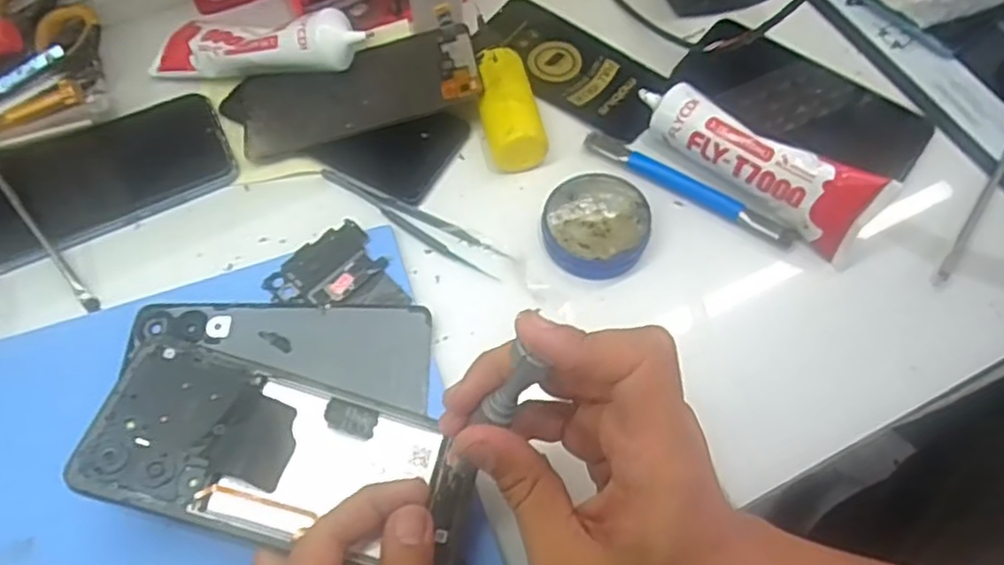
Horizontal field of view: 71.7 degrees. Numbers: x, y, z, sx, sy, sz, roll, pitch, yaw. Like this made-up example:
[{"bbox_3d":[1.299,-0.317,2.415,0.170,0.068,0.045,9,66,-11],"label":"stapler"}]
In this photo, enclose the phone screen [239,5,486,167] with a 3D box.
[{"bbox_3d":[-0.093,-0.127,0.451,0.154,0.010,0.068,-15,69,1],"label":"phone screen"}]

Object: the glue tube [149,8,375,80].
[{"bbox_3d":[-0.162,-0.156,0.457,0.151,0.033,0.042,5,62,21],"label":"glue tube"}]

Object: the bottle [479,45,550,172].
[{"bbox_3d":[0.006,-0.108,0.445,0.038,0.036,0.086,-6,64,-4],"label":"bottle"}]

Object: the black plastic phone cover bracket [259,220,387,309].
[{"bbox_3d":[-0.102,-0.007,0.401,0.062,0.004,0.043,-36,66,-15],"label":"black plastic phone cover bracket"}]

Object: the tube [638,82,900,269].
[{"bbox_3d":[0.148,-0.072,0.420,0.149,0.053,0.029,33,33,19],"label":"tube"}]

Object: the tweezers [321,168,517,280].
[{"bbox_3d":[-0.056,-0.040,0.425,0.132,0.004,0.017,30,67,13],"label":"tweezers"}]

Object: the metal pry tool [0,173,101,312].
[{"bbox_3d":[-0.270,-0.031,0.404,0.008,0.009,0.119,-37,84,-17],"label":"metal pry tool"}]

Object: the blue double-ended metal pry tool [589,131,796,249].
[{"bbox_3d":[0.115,-0.060,0.434,0.139,0.012,0.014,30,67,13],"label":"blue double-ended metal pry tool"}]

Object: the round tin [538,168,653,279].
[{"bbox_3d":[0.056,-0.035,0.415,0.061,0.018,0.067,0,63,-1],"label":"round tin"}]

